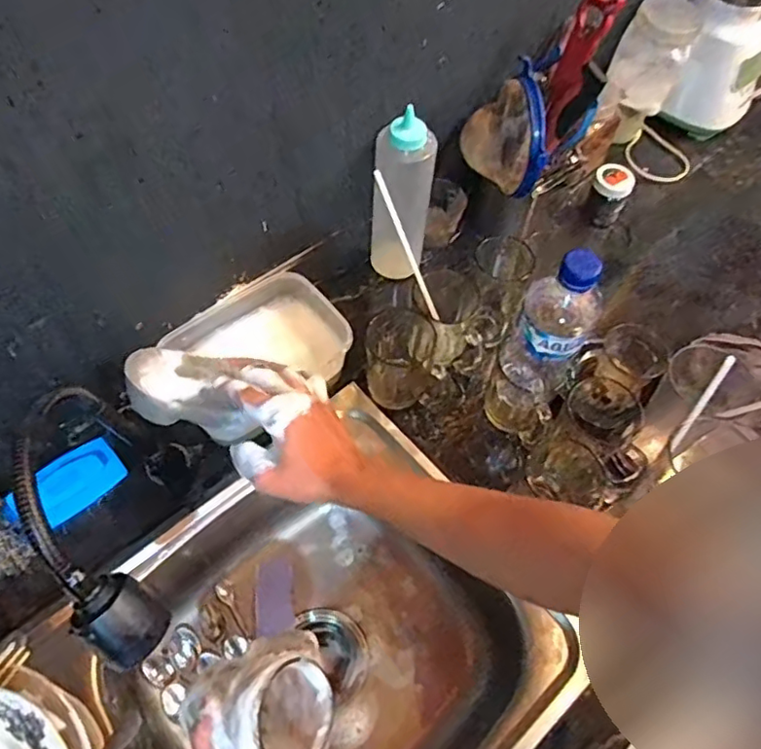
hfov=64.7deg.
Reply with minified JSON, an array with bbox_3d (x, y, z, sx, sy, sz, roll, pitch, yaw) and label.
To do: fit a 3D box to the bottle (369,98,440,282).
[{"bbox_3d":[0.028,-0.219,0.750,0.074,0.240,0.062,6,59,0],"label":"bottle"}]

